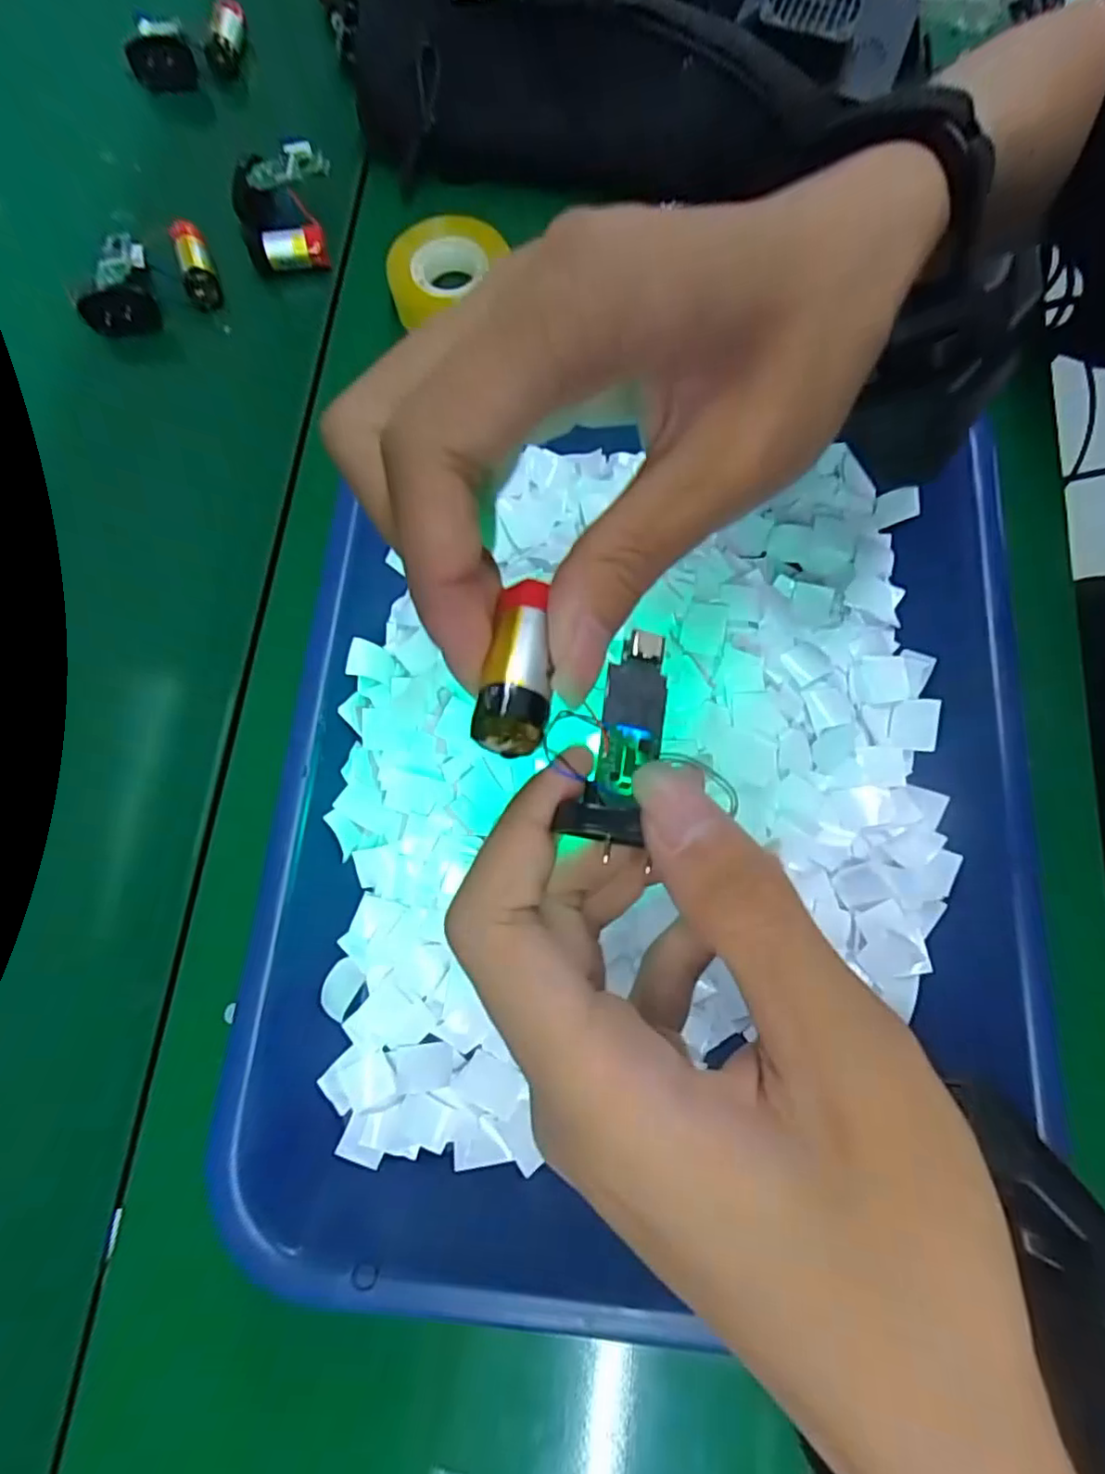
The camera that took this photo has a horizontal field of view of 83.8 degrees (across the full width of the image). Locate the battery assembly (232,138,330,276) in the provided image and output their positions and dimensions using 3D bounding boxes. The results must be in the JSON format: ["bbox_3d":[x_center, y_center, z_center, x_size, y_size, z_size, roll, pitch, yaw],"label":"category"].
[{"bbox_3d":[-0.131,-0.262,0.302,0.047,0.027,0.050,-15,77,-6],"label":"battery assembly"}]

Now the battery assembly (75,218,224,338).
[{"bbox_3d":[-0.196,-0.223,0.297,0.063,0.018,0.044,-19,78,-6],"label":"battery assembly"}]

